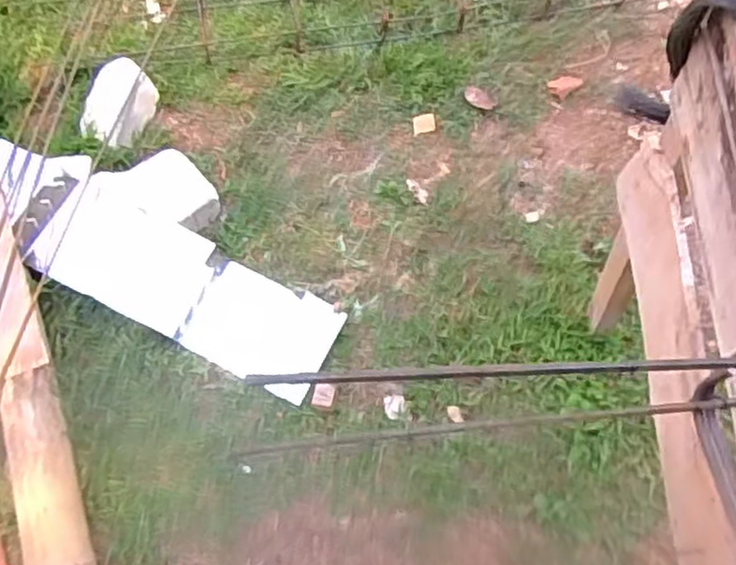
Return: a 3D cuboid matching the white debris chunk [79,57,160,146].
[{"bbox_3d":[-0.549,-0.396,1.557,0.113,0.089,0.223,12,61,9],"label":"white debris chunk"}]

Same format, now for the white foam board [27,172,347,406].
[{"bbox_3d":[-0.345,0.009,1.355,0.592,0.043,0.217,27,68,4],"label":"white foam board"}]

